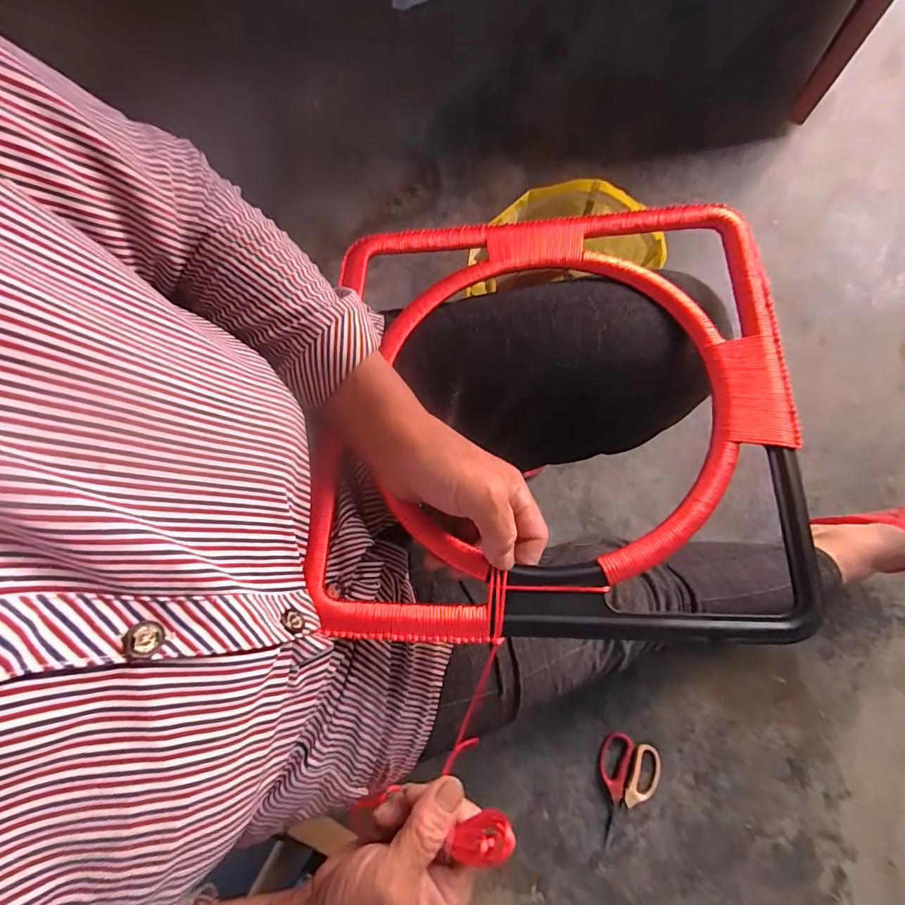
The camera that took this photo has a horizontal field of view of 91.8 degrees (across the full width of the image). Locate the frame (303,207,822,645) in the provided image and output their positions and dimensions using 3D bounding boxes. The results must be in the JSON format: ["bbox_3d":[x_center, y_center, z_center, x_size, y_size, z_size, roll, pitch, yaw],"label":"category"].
[{"bbox_3d":[0.067,-0.043,0.324,0.328,0.027,0.333,-2,71,7],"label":"frame"}]

